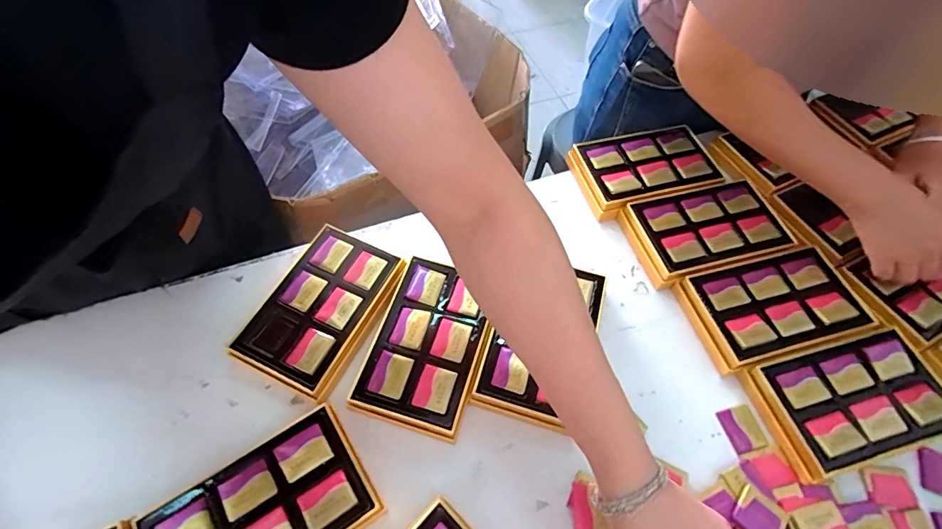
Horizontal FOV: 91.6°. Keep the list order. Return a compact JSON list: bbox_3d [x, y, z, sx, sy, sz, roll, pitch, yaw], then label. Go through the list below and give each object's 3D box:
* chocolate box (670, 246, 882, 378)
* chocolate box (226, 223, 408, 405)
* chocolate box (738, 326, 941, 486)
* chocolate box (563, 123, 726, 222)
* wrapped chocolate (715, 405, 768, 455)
[{"bbox_3d":[0.316,0.044,0.483,0.170,0.030,0.102,-13,60,-10],"label":"chocolate box"},{"bbox_3d":[-0.153,0.045,0.472,0.121,0.037,0.161,24,60,12],"label":"chocolate box"},{"bbox_3d":[0.360,0.126,0.432,0.171,0.032,0.101,-13,60,-10],"label":"chocolate box"},{"bbox_3d":[0.218,-0.121,0.583,0.166,0.034,0.108,-15,60,-11],"label":"chocolate box"},{"bbox_3d":[0.253,0.154,0.429,0.032,0.004,0.039,-10,59,-9],"label":"wrapped chocolate"}]

